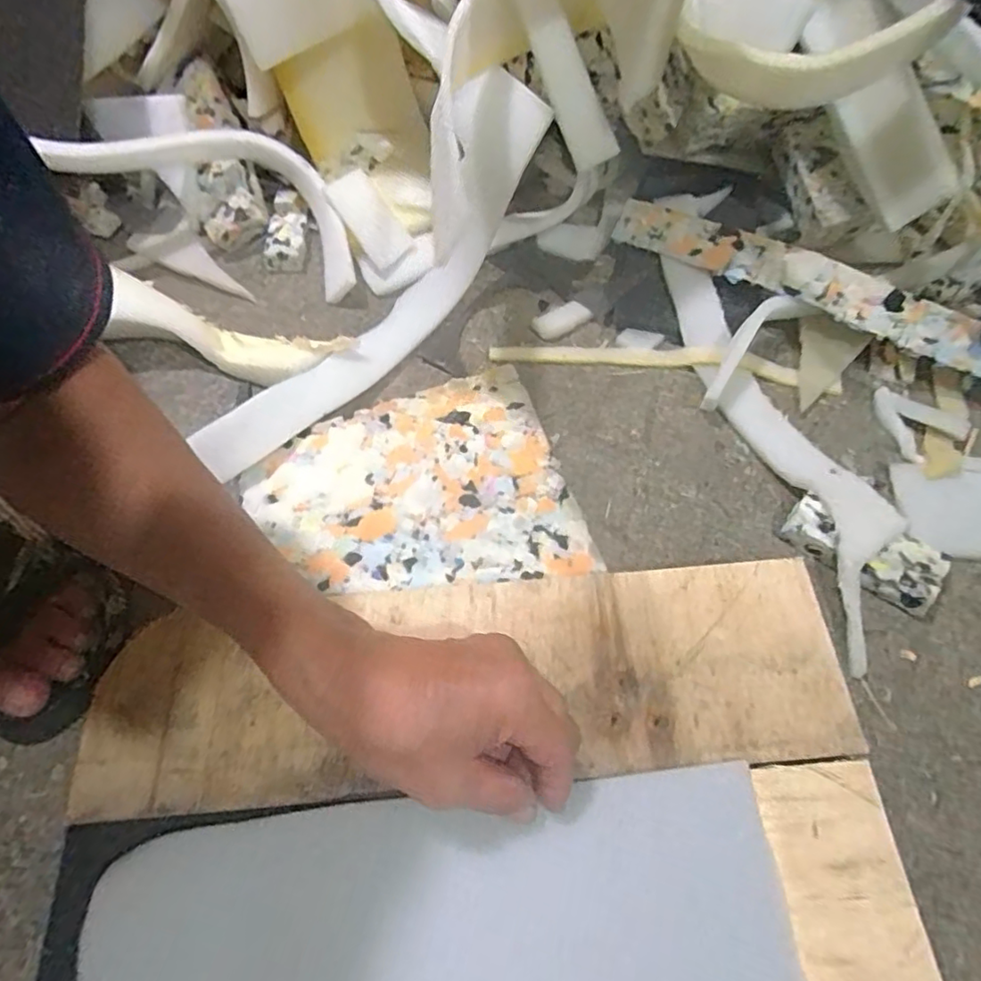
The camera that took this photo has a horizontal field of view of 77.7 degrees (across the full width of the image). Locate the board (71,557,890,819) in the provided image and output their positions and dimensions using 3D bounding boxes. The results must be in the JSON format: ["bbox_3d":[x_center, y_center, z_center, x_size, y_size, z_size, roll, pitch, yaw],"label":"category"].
[{"bbox_3d":[-0.016,0.106,0.340,0.408,0.007,0.107,-5,62,-1],"label":"board"}]

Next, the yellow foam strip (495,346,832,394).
[{"bbox_3d":[0.143,-0.110,0.508,0.285,0.018,0.028,7,62,5],"label":"yellow foam strip"}]

